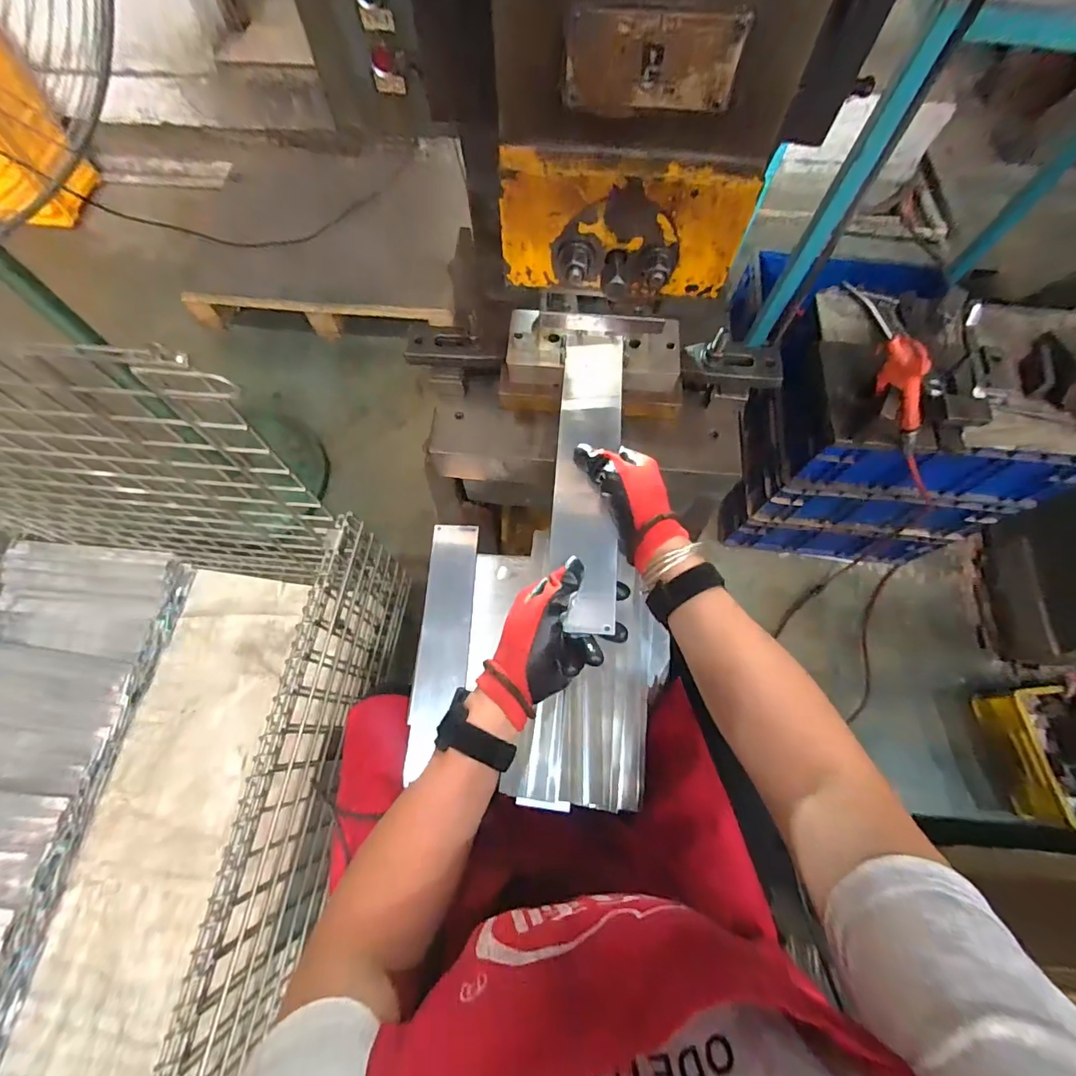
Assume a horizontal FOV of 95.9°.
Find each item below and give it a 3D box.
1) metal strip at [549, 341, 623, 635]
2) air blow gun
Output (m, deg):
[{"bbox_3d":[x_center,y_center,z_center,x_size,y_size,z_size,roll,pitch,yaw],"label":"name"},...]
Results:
[{"bbox_3d":[0.049,-0.065,0.476,0.062,0.009,0.310,2,70,9],"label":"metal strip"},{"bbox_3d":[0.507,-0.234,0.675,0.025,0.070,0.271,-40,112,-15],"label":"air blow gun"}]

